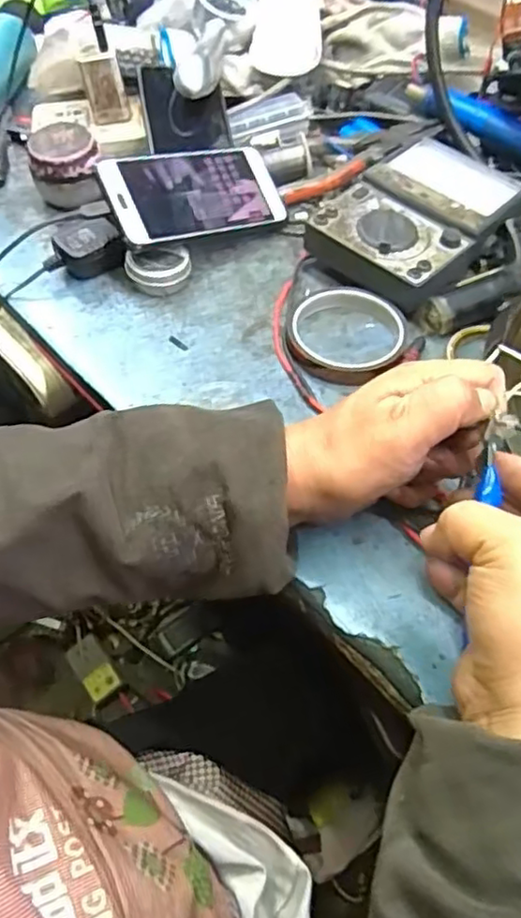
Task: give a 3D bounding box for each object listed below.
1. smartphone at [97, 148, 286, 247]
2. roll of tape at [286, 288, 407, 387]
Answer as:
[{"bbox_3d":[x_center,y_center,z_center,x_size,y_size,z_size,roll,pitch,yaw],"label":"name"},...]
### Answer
[{"bbox_3d":[-0.052,-0.218,0.541,0.155,0.012,0.073,-22,89,-29],"label":"smartphone"},{"bbox_3d":[0.063,-0.091,0.469,0.082,0.013,0.084,1,54,-1],"label":"roll of tape"}]

